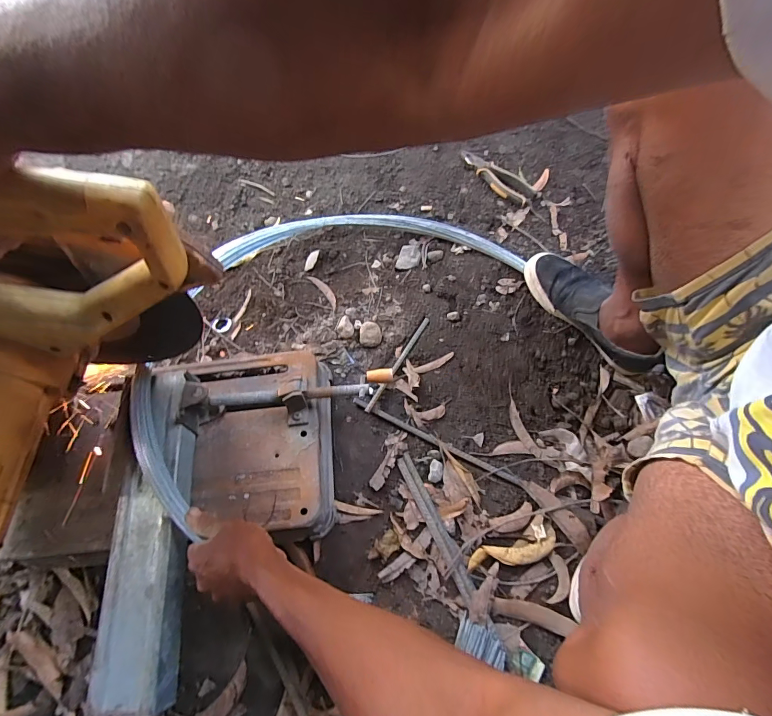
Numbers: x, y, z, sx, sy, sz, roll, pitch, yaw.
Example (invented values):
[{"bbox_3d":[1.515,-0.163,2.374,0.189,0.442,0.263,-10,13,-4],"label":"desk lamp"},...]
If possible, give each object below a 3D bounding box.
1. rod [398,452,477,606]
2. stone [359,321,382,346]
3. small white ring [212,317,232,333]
[{"bbox_3d":[0.074,0.246,0.579,0.024,0.017,0.214,-26,68,-5],"label":"rod"},{"bbox_3d":[-0.028,-0.044,0.704,0.040,0.018,0.043,-2,68,5],"label":"stone"},{"bbox_3d":[-0.317,-0.065,0.742,0.037,0.004,0.033,8,69,9],"label":"small white ring"}]

